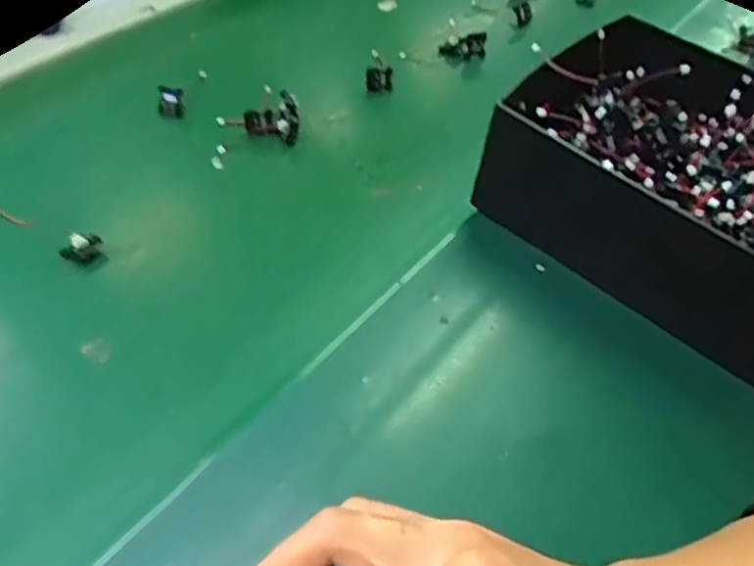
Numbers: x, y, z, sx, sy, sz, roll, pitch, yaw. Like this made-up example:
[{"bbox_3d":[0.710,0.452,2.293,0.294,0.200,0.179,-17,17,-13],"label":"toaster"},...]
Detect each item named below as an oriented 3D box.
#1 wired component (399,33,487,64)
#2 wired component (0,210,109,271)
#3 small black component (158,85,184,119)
[{"bbox_3d":[0.085,-0.232,0.662,0.046,0.021,0.016,-4,46,15],"label":"wired component"},{"bbox_3d":[-0.219,-0.033,0.448,0.077,0.020,0.015,27,46,-15],"label":"wired component"},{"bbox_3d":[-0.173,-0.152,0.564,0.021,0.023,0.019,-9,50,-12],"label":"small black component"}]

